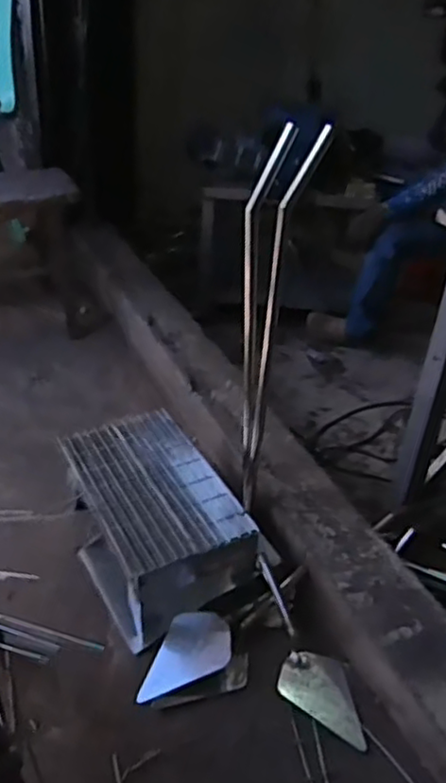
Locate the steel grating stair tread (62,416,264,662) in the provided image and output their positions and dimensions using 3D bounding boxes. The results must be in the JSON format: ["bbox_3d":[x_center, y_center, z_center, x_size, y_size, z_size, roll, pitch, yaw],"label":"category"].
[{"bbox_3d":[-0.136,0.237,1.267,0.254,0.183,0.418,-13,39,-23],"label":"steel grating stair tread"}]

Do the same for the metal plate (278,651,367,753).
[{"bbox_3d":[0.171,0.481,1.061,0.163,0.010,0.103,27,44,25],"label":"metal plate"}]

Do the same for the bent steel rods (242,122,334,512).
[{"bbox_3d":[0.065,-0.081,1.093,0.064,0.652,0.097,26,41,28],"label":"bent steel rods"}]

